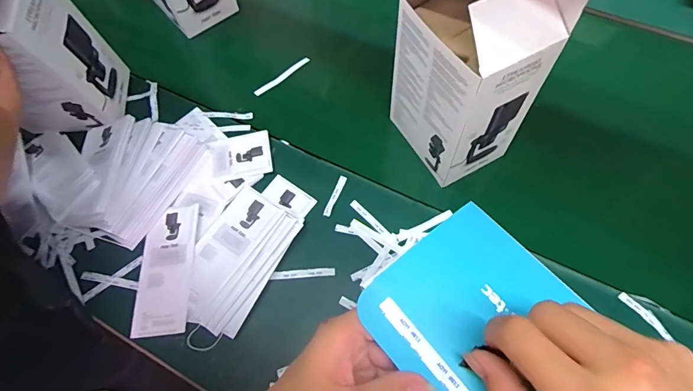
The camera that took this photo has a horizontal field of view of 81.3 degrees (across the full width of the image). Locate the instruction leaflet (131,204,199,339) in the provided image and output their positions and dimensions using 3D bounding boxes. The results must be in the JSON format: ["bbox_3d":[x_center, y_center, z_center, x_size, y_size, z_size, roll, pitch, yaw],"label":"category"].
[{"bbox_3d":[-0.244,0.097,0.549,0.074,0.006,0.175,-7,62,3],"label":"instruction leaflet"}]

